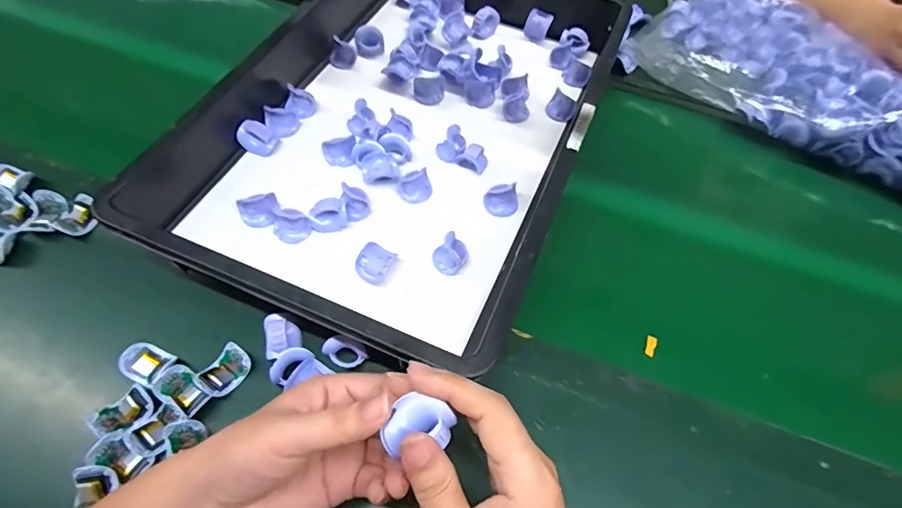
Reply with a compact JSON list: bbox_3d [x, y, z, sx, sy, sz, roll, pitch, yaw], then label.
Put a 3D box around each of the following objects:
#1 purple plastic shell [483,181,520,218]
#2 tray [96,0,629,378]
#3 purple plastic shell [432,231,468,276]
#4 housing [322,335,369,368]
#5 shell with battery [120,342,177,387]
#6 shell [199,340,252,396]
[{"bbox_3d":[0.054,-0.056,0.513,0.036,0.028,0.022,-11,60,-11],"label":"purple plastic shell"},{"bbox_3d":[-0.032,-0.177,0.549,0.365,0.078,0.589,22,59,9],"label":"tray"},{"bbox_3d":[0.000,0.000,0.471,0.031,0.023,0.032,2,58,-3],"label":"purple plastic shell"},{"bbox_3d":[-0.090,0.085,0.415,0.036,0.026,0.019,18,59,7],"label":"housing"},{"bbox_3d":[-0.254,0.091,0.404,0.040,0.012,0.030,26,60,11],"label":"shell with battery"},{"bbox_3d":[-0.189,0.098,0.407,0.029,0.010,0.038,36,62,17],"label":"shell"}]

